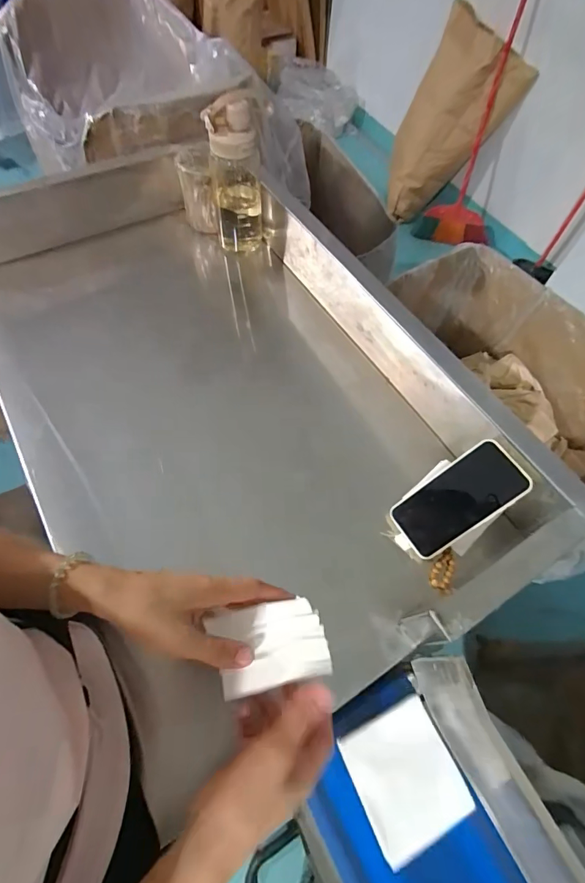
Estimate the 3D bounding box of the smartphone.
[{"bbox_3d":[0.197,0.069,0.488,0.153,0.009,0.074,-40,66,15],"label":"smartphone"}]

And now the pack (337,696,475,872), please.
[{"bbox_3d":[0.106,0.315,0.384,0.095,0.014,0.099,-21,64,-13],"label":"pack"}]

